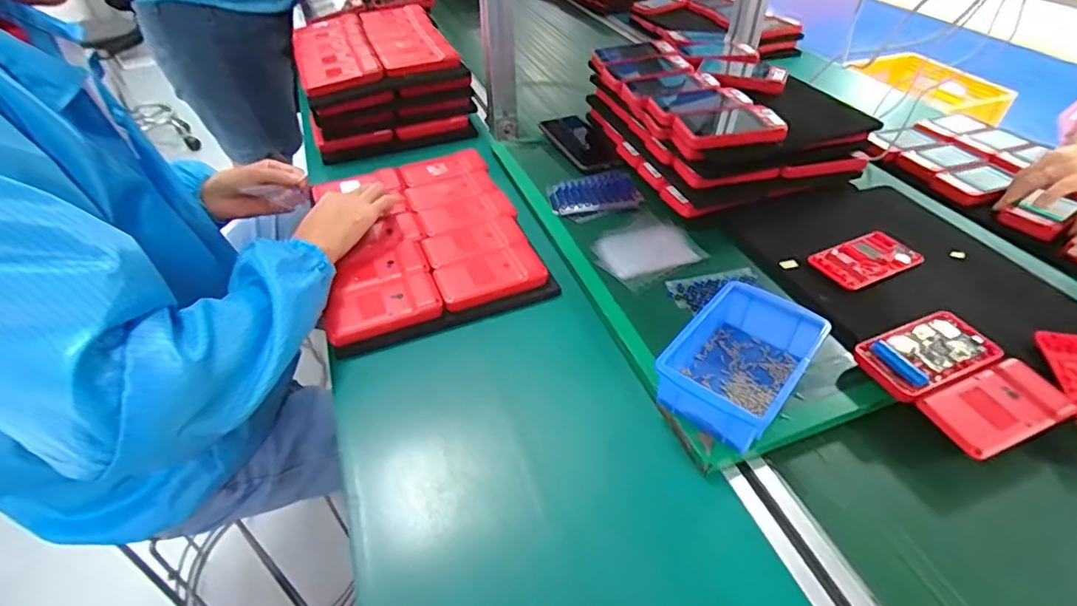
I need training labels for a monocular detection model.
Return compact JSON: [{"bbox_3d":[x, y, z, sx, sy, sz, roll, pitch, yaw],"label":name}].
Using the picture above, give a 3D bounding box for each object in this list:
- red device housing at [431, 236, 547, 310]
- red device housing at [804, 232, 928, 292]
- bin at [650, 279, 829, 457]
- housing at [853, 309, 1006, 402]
[{"bbox_3d":[-0.054,-0.031,0.608,0.120,0.014,0.072,-18,46,-18],"label":"red device housing"},{"bbox_3d":[0.365,-0.049,0.603,0.116,0.011,0.066,-19,46,-19],"label":"red device housing"},{"bbox_3d":[0.178,0.052,0.480,0.094,0.057,0.143,30,51,29],"label":"bin"},{"bbox_3d":[0.355,0.046,0.495,0.120,0.018,0.064,-17,45,-17],"label":"housing"}]

